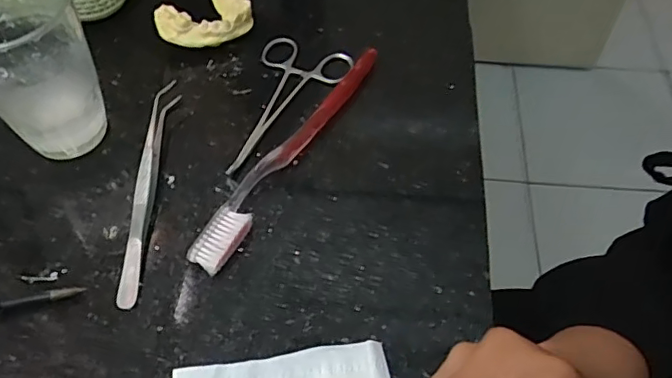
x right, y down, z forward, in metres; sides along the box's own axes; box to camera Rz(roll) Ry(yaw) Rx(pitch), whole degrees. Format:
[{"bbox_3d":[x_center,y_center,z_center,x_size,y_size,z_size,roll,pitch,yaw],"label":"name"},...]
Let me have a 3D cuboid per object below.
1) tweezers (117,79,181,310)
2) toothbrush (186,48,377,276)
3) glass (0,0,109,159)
[{"bbox_3d":[-0.109,-0.004,0.327,0.013,0.015,0.146,1,54,-1],"label":"tweezers"},{"bbox_3d":[-0.027,-0.026,0.343,0.023,0.016,0.182,25,57,16],"label":"toothbrush"},{"bbox_3d":[-0.170,-0.066,0.323,0.064,0.094,0.070,-28,59,-20],"label":"glass"}]

